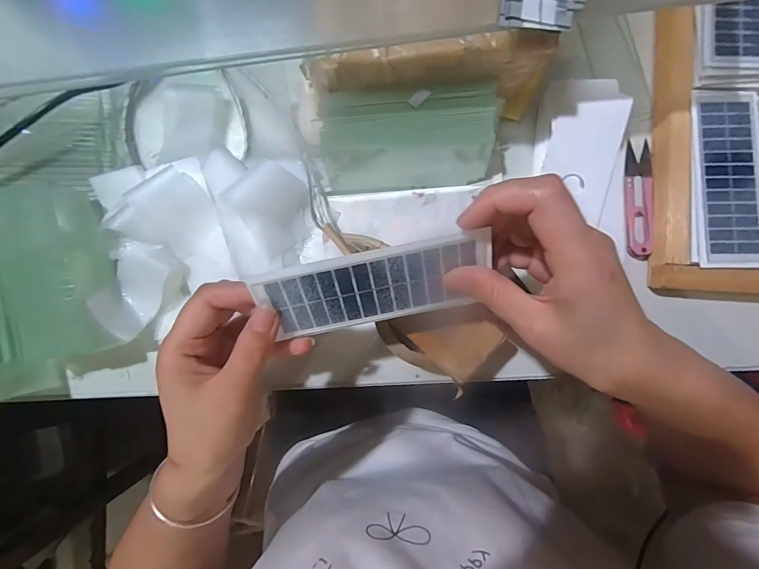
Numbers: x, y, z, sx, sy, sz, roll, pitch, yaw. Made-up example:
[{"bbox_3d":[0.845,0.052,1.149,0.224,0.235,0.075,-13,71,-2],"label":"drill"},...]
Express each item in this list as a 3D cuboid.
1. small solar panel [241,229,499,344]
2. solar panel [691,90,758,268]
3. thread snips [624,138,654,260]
[{"bbox_3d":[-0.002,0.002,0.225,0.132,0.006,0.049,-12,125,2],"label":"small solar panel"},{"bbox_3d":[0.286,-0.086,0.305,0.051,0.009,0.144,0,87,1],"label":"solar panel"},{"bbox_3d":[0.225,-0.073,0.323,0.021,0.009,0.101,3,87,2],"label":"thread snips"}]

